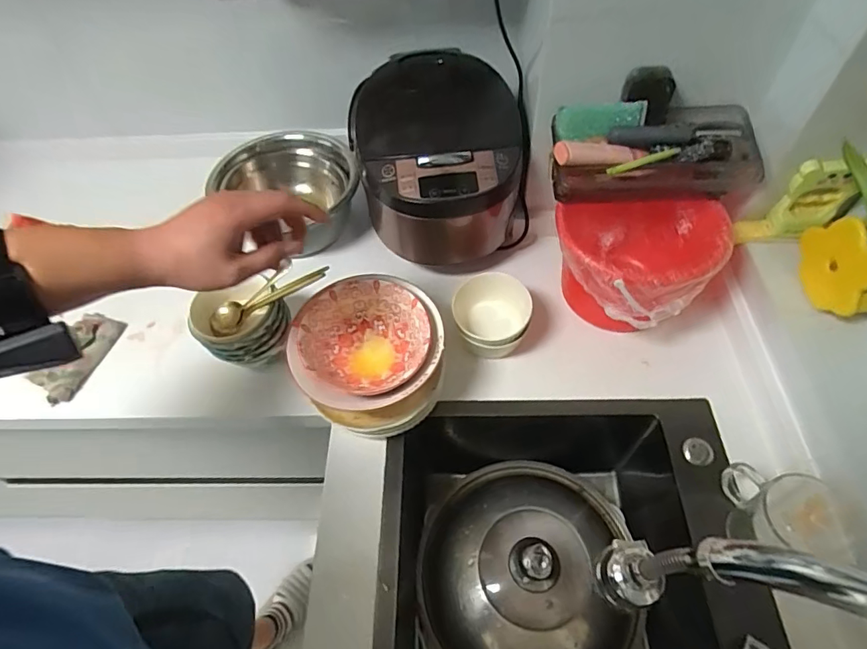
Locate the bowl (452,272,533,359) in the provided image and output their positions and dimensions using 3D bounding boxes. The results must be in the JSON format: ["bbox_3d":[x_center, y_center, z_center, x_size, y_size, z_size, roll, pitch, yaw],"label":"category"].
[{"bbox_3d":[0.092,-0.005,0.746,0.109,0.089,0.111,-2,57,2],"label":"bowl"}]

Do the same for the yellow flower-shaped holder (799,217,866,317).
[{"bbox_3d":[0.529,-0.076,0.623,0.071,0.099,0.118,-12,57,-5],"label":"yellow flower-shaped holder"}]

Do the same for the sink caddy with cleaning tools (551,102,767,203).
[{"bbox_3d":[0.297,-0.223,0.668,0.267,0.092,0.099,-1,57,2],"label":"sink caddy with cleaning tools"}]

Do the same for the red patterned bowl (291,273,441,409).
[{"bbox_3d":[-0.081,0.029,0.652,0.178,0.074,0.171,-2,57,2],"label":"red patterned bowl"}]

